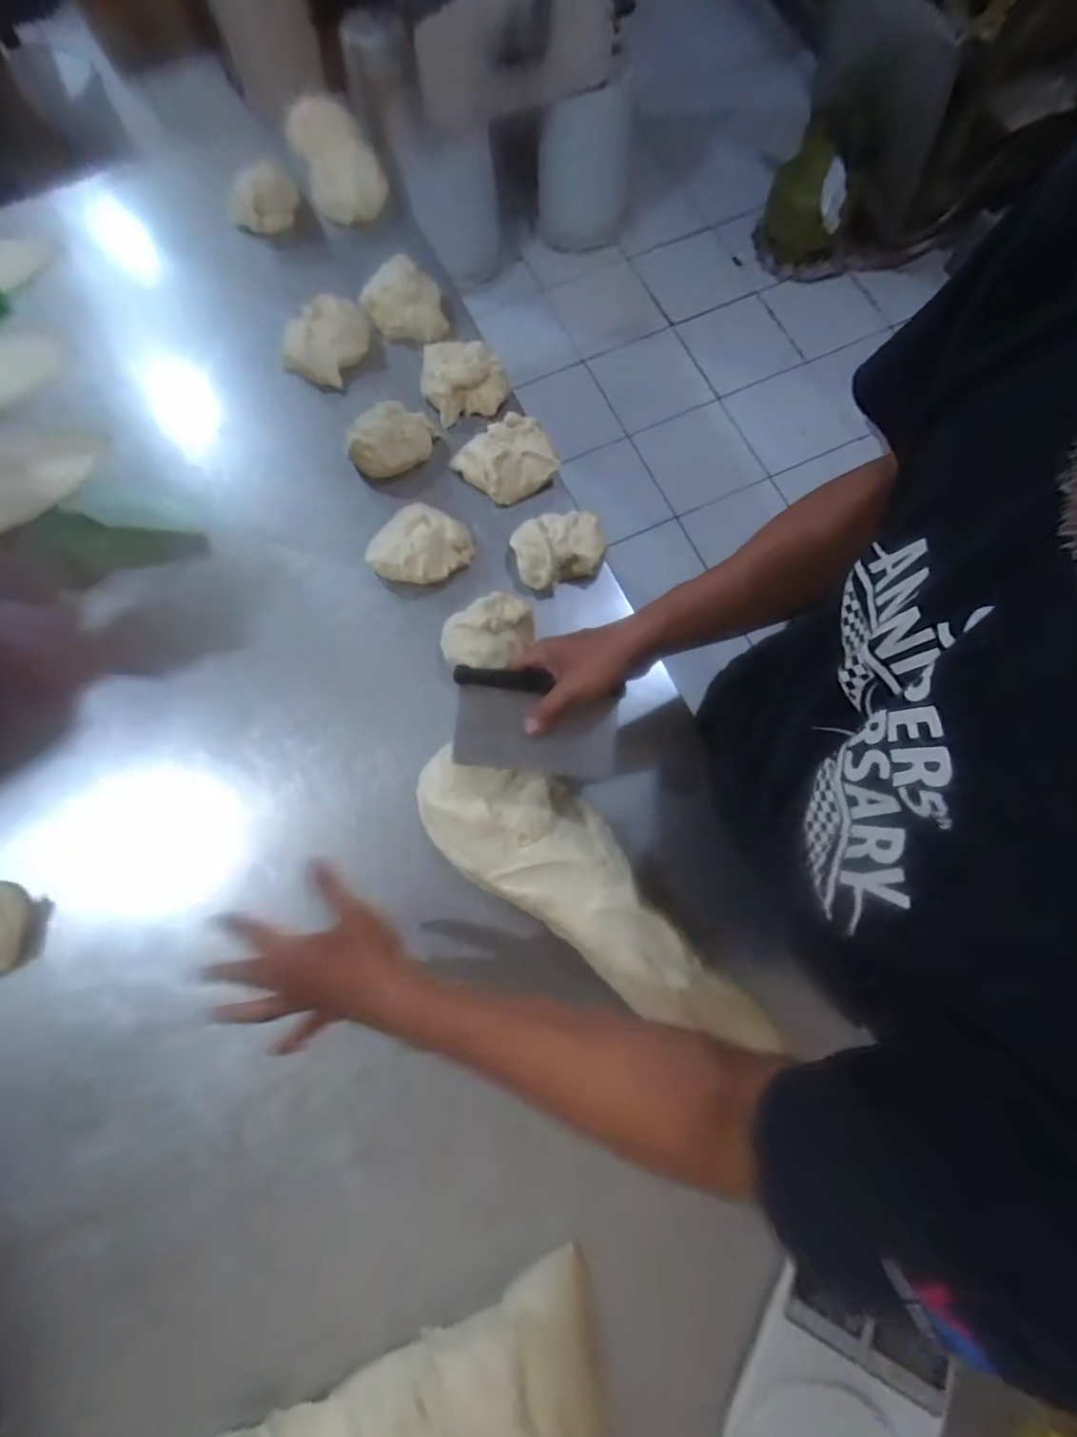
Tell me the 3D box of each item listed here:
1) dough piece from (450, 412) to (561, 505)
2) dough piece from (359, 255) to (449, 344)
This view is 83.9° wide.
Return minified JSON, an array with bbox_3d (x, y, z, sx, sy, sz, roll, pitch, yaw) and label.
[{"bbox_3d":[-0.041,-0.320,0.732,0.091,0.053,0.097,-40,78,-8],"label":"dough piece"},{"bbox_3d":[-0.182,-0.559,0.804,0.106,0.044,0.093,-14,76,-2],"label":"dough piece"}]

